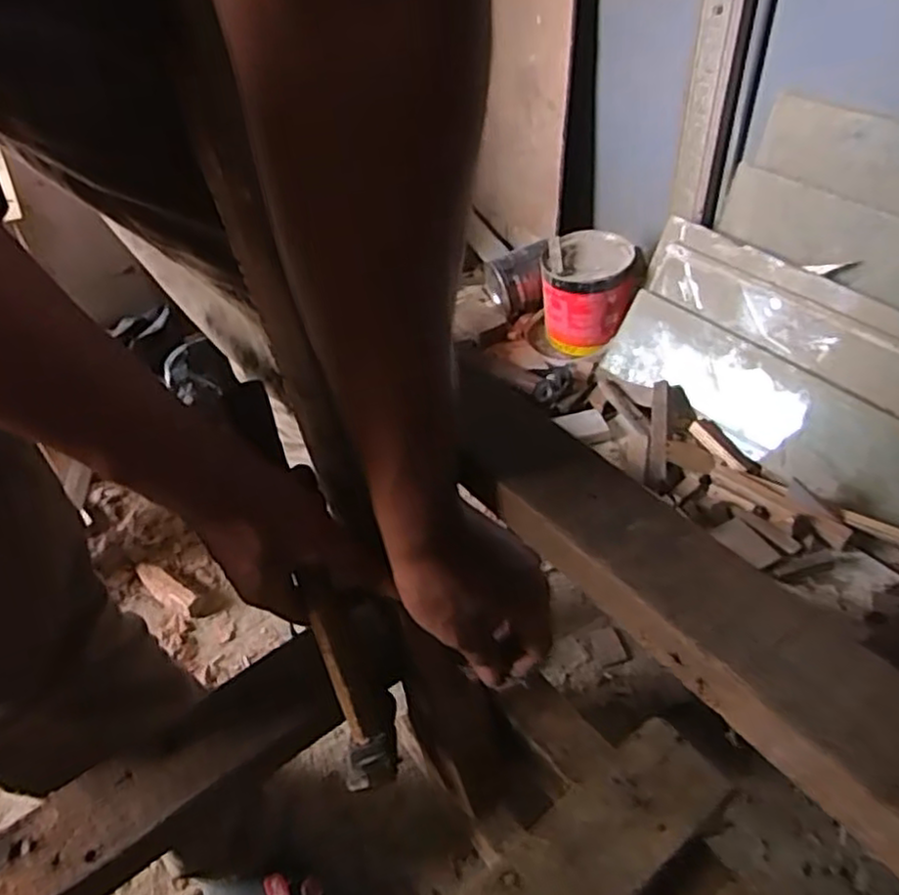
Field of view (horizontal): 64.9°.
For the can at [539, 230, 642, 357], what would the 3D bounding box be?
[{"bbox_3d":[0.239,-0.273,1.231,0.161,0.149,0.159,11,48,17],"label":"can"}]

